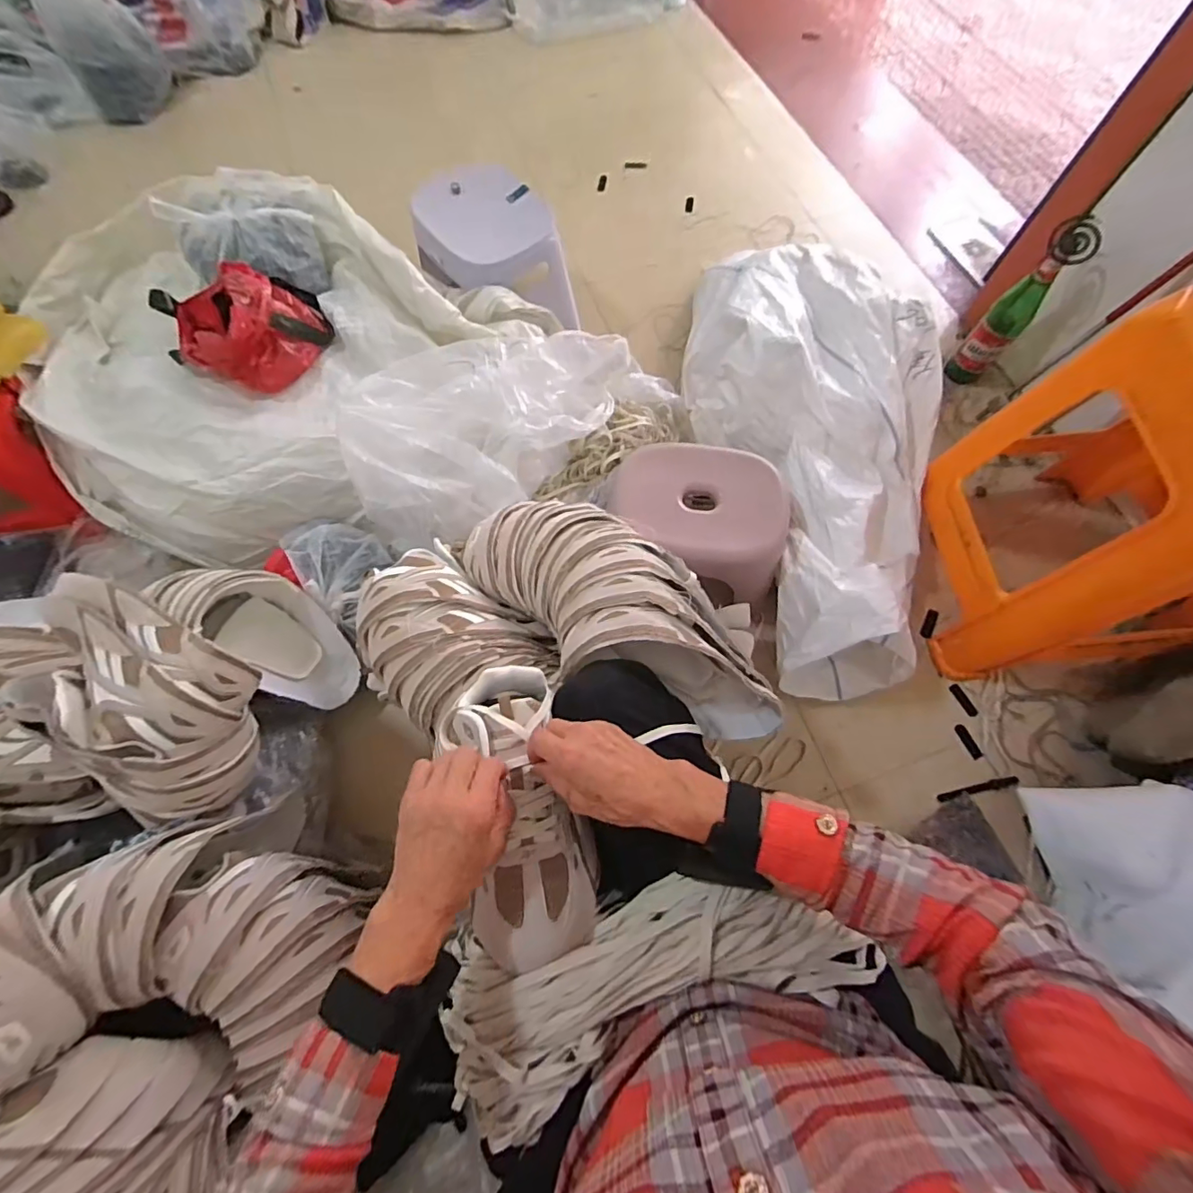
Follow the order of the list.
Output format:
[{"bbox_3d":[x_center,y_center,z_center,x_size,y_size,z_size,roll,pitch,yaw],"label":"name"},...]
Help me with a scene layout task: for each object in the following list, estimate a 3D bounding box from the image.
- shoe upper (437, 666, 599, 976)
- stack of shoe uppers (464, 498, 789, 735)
[{"bbox_3d":[-0.071,0.180,0.452,0.103,0.065,0.241,-15,67,-5],"label":"shoe upper"},{"bbox_3d":[0.016,0.010,0.575,0.178,0.148,0.421,-39,74,-12],"label":"stack of shoe uppers"}]

